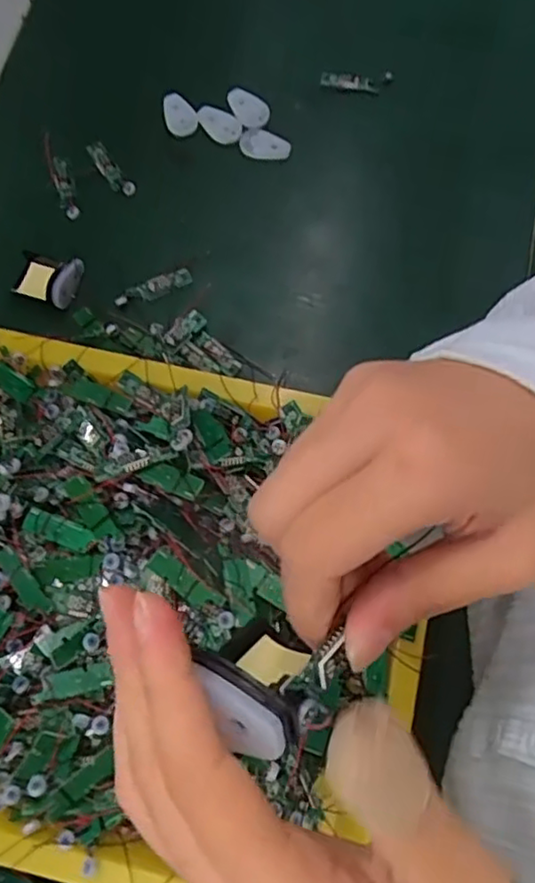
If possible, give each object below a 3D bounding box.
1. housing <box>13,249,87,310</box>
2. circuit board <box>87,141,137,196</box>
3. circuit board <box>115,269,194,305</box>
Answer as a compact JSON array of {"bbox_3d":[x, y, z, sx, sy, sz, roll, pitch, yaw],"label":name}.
[{"bbox_3d":[-0.141,-0.105,0.408,0.043,0.015,0.032,16,74,5],"label":"housing"},{"bbox_3d":[-0.110,-0.191,0.445,0.013,0.006,0.052,-35,76,-10],"label":"circuit board"},{"bbox_3d":[-0.075,-0.102,0.417,0.051,0.007,0.015,-19,74,-6],"label":"circuit board"}]

